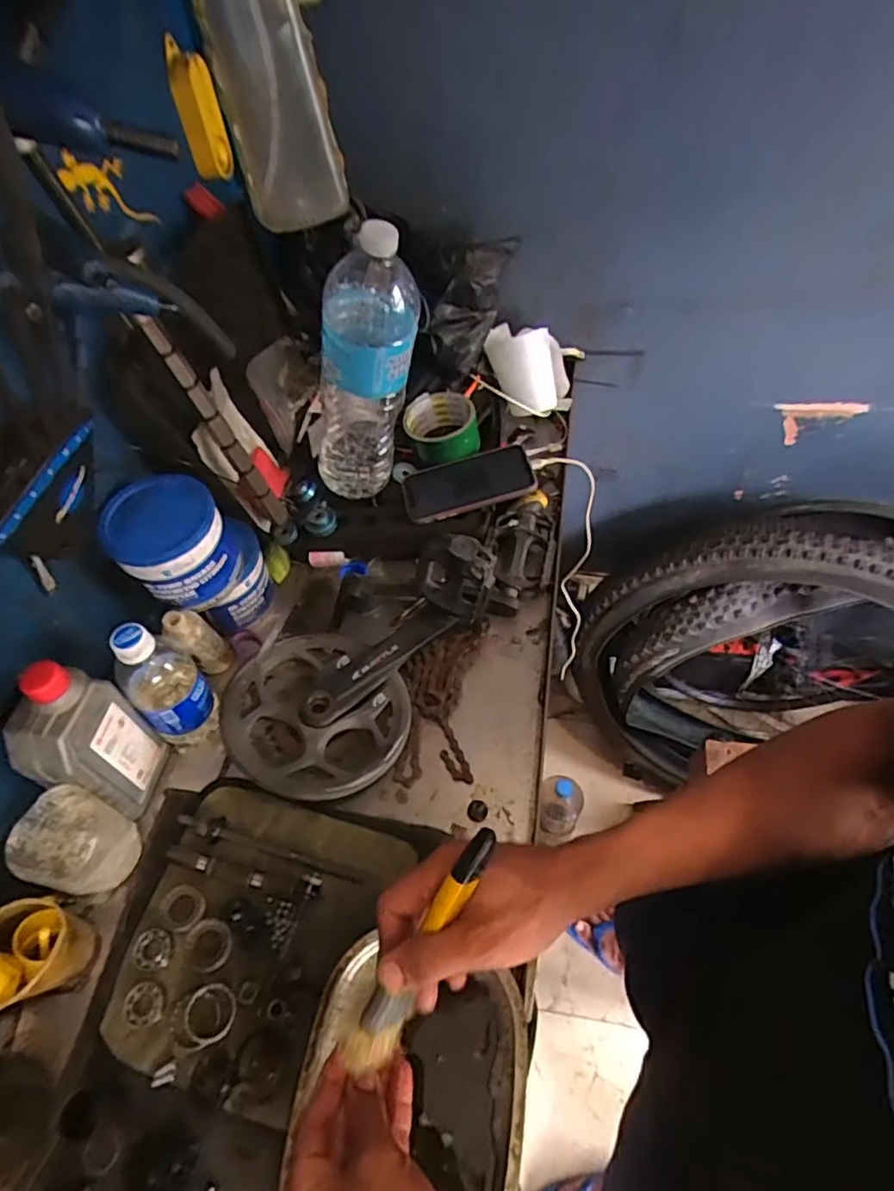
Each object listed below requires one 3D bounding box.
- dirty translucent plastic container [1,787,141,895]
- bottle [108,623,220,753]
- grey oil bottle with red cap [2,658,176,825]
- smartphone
[{"bbox_3d":[-0.307,0.210,0.519,0.065,0.082,0.070,16,57,15],"label":"dirty translucent plastic container"},{"bbox_3d":[-0.263,0.086,0.580,0.062,0.169,0.060,-2,54,3],"label":"bottle"},{"bbox_3d":[-0.308,0.127,0.531,0.047,0.175,0.078,7,55,9],"label":"grey oil bottle with red cap"},{"bbox_3d":[0.023,-0.132,0.722,0.148,0.013,0.077,-19,58,5],"label":"smartphone"}]

